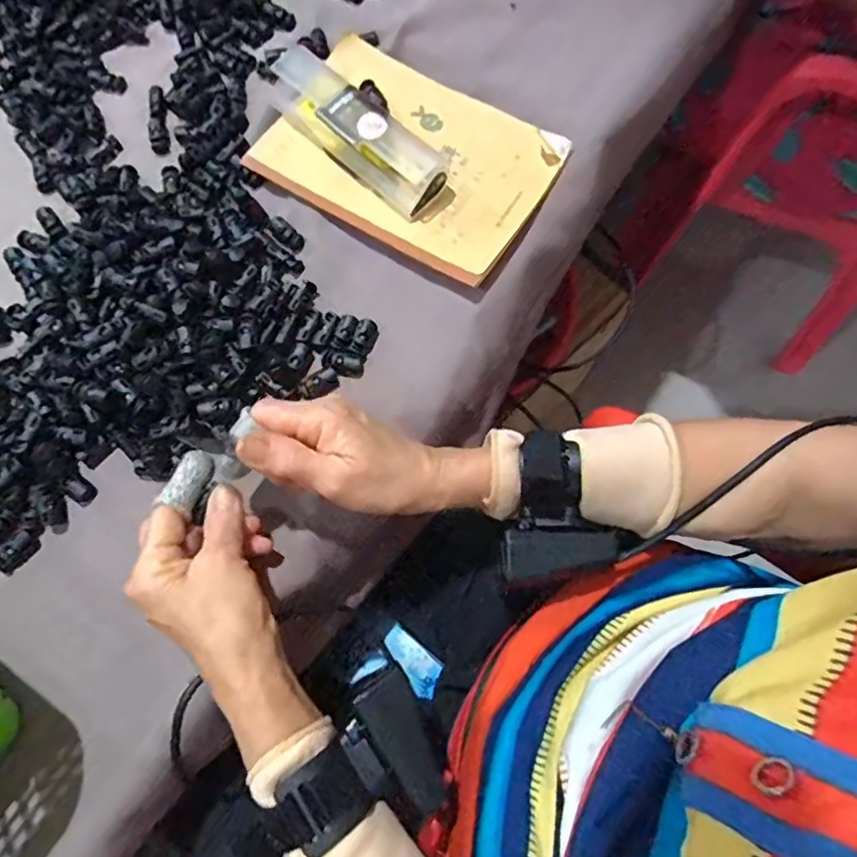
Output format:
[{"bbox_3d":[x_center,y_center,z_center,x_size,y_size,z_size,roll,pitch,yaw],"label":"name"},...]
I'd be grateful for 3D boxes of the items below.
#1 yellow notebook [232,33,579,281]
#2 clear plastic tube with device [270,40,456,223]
[{"bbox_3d":[-0.017,-0.206,0.450,0.206,0.015,0.139,32,75,11],"label":"yellow notebook"},{"bbox_3d":[-0.053,-0.219,0.437,0.159,0.035,0.042,42,78,13],"label":"clear plastic tube with device"}]

